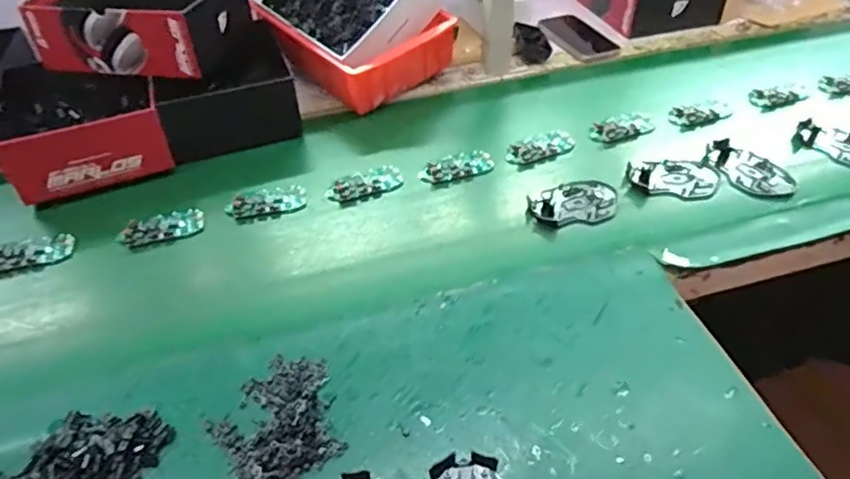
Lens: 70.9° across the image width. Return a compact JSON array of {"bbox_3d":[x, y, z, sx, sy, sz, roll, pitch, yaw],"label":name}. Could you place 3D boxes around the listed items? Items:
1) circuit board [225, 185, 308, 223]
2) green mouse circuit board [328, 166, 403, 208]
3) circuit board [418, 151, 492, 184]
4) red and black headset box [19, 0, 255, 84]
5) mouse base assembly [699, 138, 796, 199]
[{"bbox_3d":[-0.200,-0.046,0.757,0.096,0.011,0.051,-13,46,-11],"label":"circuit board"},{"bbox_3d":[-0.077,-0.071,0.781,0.100,0.009,0.047,-21,48,-17],"label":"green mouse circuit board"},{"bbox_3d":[0.042,-0.096,0.801,0.100,0.011,0.040,-13,46,-10],"label":"circuit board"},{"bbox_3d":[-0.404,-0.323,0.878,0.256,0.111,0.213,3,44,6],"label":"red and black headset box"},{"bbox_3d":[0.422,-0.092,0.779,0.115,0.011,0.084,35,56,31],"label":"mouse base assembly"}]

